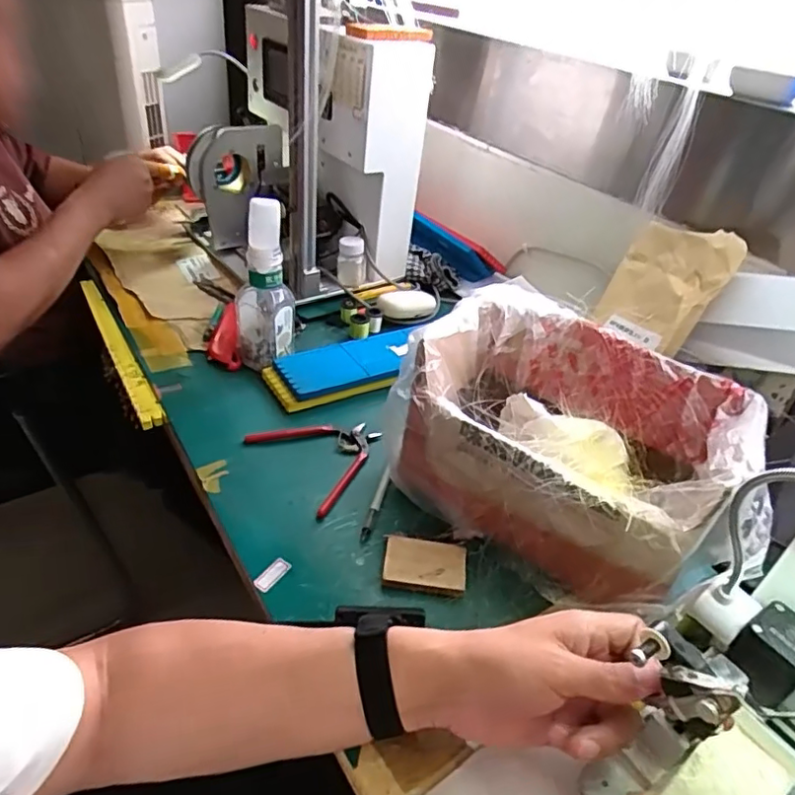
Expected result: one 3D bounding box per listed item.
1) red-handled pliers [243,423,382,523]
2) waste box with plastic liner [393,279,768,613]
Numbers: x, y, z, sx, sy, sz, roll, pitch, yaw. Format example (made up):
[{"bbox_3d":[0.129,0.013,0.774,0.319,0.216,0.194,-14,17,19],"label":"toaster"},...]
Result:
[{"bbox_3d":[-0.072,0.057,0.632,0.128,0.008,0.132,-27,49,-37],"label":"red-handled pliers"},{"bbox_3d":[0.153,0.044,0.559,0.269,0.165,0.200,30,43,27],"label":"waste box with plastic liner"}]

